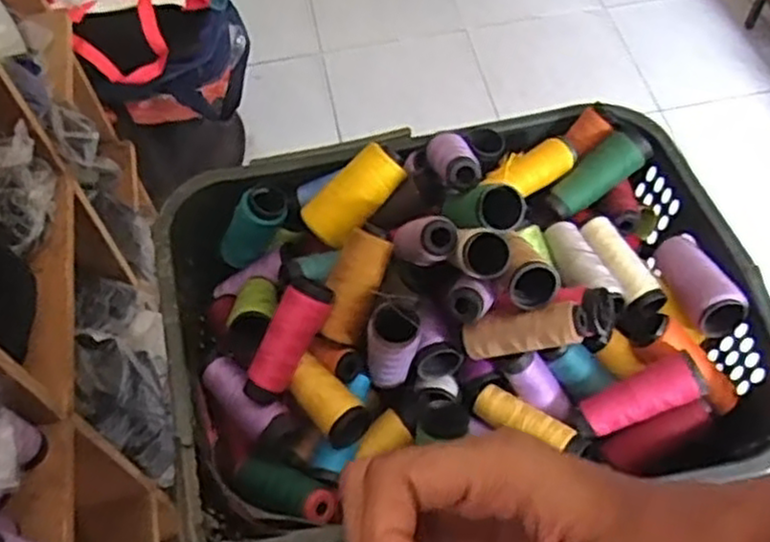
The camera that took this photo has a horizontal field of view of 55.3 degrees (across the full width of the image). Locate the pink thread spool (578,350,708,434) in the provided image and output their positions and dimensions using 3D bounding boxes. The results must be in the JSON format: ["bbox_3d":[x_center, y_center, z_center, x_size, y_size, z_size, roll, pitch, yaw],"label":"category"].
[{"bbox_3d":[0.233,0.113,0.672,0.112,0.040,0.046,-29,58,18],"label":"pink thread spool"}]

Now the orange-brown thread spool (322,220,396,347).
[{"bbox_3d":[-0.026,0.013,0.681,0.043,0.038,0.114,17,90,12],"label":"orange-brown thread spool"}]

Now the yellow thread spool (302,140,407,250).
[{"bbox_3d":[-0.029,-0.075,0.727,0.111,0.041,0.042,-44,64,4],"label":"yellow thread spool"}]

